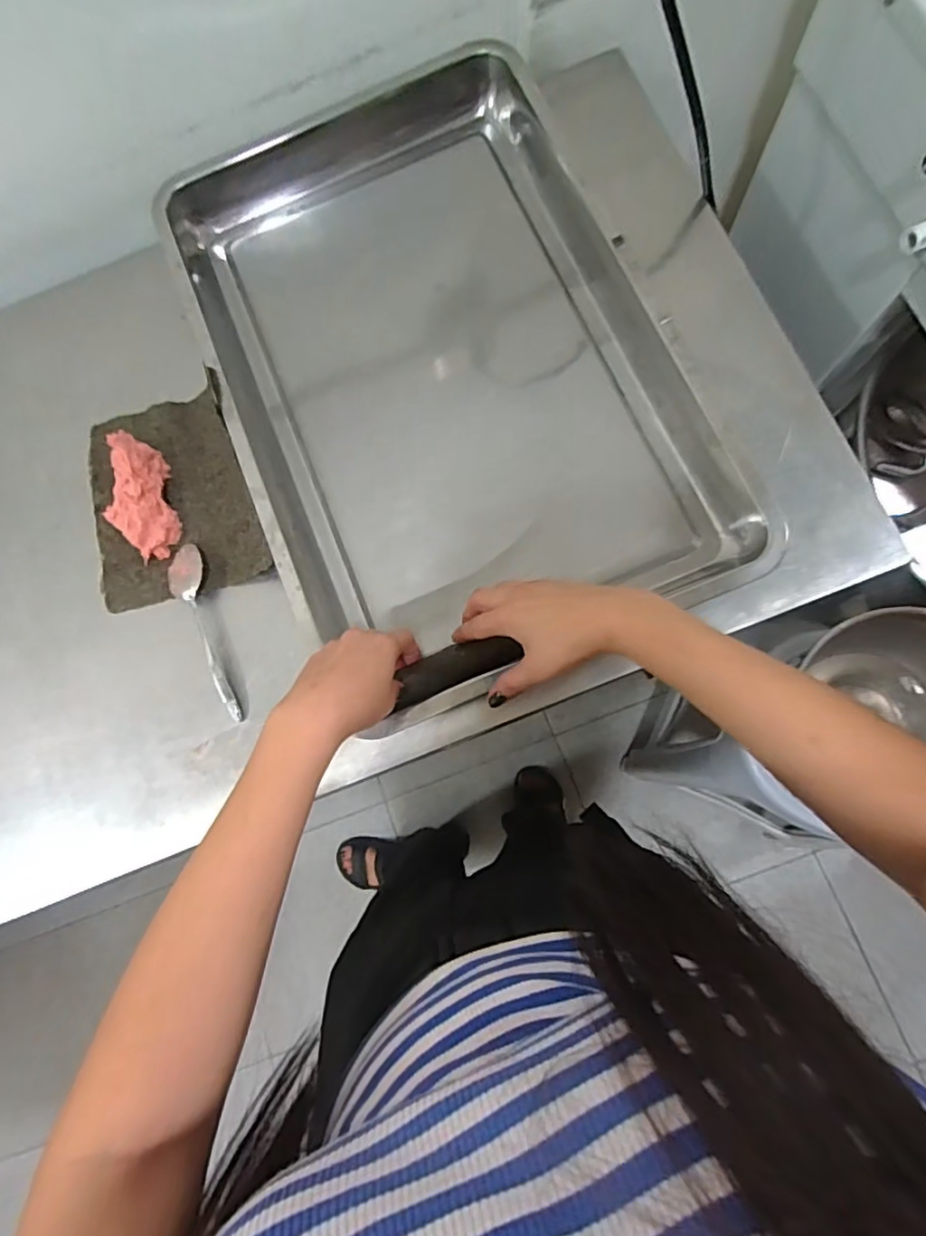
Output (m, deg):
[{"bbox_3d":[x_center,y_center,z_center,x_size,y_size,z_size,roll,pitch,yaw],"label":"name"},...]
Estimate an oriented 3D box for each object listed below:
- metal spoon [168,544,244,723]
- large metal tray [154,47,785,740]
[{"bbox_3d":[-0.239,0.013,0.531,0.038,0.018,0.173,-18,79,2],"label":"metal spoon"},{"bbox_3d":[-0.024,-0.237,0.544,0.379,0.072,0.597,-23,80,0],"label":"large metal tray"}]

